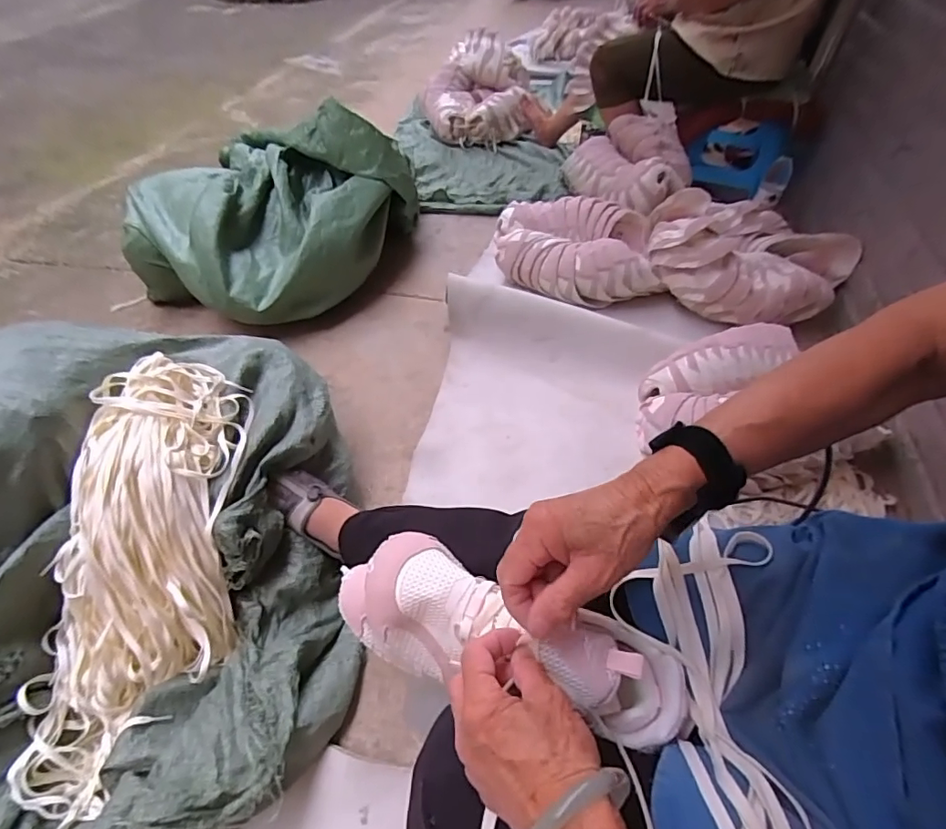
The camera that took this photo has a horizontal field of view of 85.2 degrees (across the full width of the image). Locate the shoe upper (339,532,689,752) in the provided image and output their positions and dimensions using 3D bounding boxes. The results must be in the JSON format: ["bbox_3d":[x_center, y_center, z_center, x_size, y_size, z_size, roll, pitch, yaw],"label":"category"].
[{"bbox_3d":[0.026,0.164,0.391,0.266,0.073,0.083,15,49,9],"label":"shoe upper"}]

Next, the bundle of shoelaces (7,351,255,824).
[{"bbox_3d":[-0.402,0.175,0.643,0.187,0.123,0.527,4,75,7],"label":"bundle of shoelaces"}]

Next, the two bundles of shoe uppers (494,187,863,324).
[{"bbox_3d":[0.451,-0.393,1.217,0.804,0.167,0.304,8,48,11],"label":"two bundles of shoe uppers"}]

